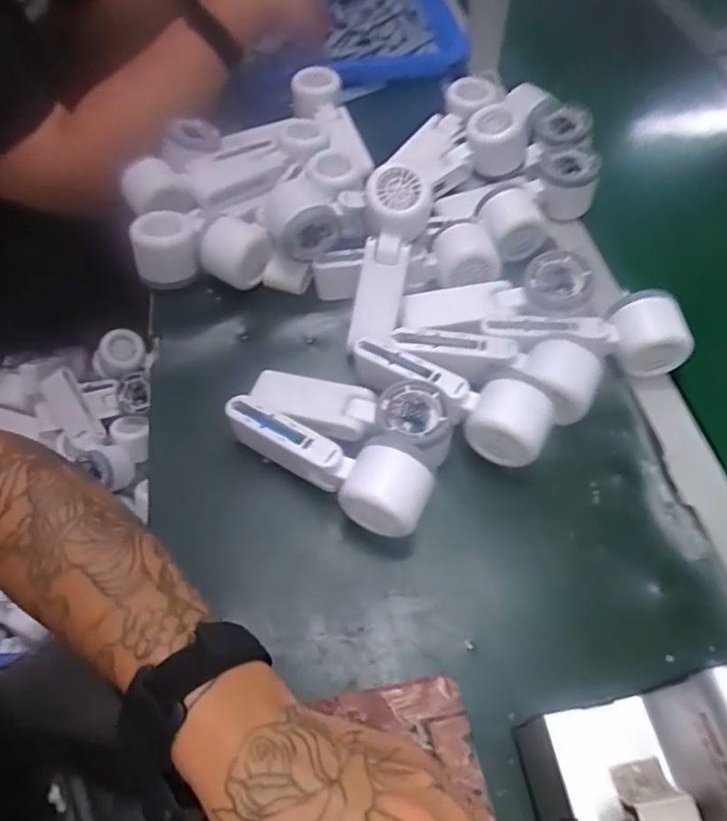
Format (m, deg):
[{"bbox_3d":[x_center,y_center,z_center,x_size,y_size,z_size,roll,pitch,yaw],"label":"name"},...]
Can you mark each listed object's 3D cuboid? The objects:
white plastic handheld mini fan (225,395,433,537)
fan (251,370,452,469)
[{"bbox_3d":[-0.030,0.035,0.450,0.167,0.054,0.058,25,59,15],"label":"white plastic handheld mini fan"},{"bbox_3d":[-0.010,0.000,0.475,0.159,0.049,0.051,16,57,10],"label":"fan"}]

